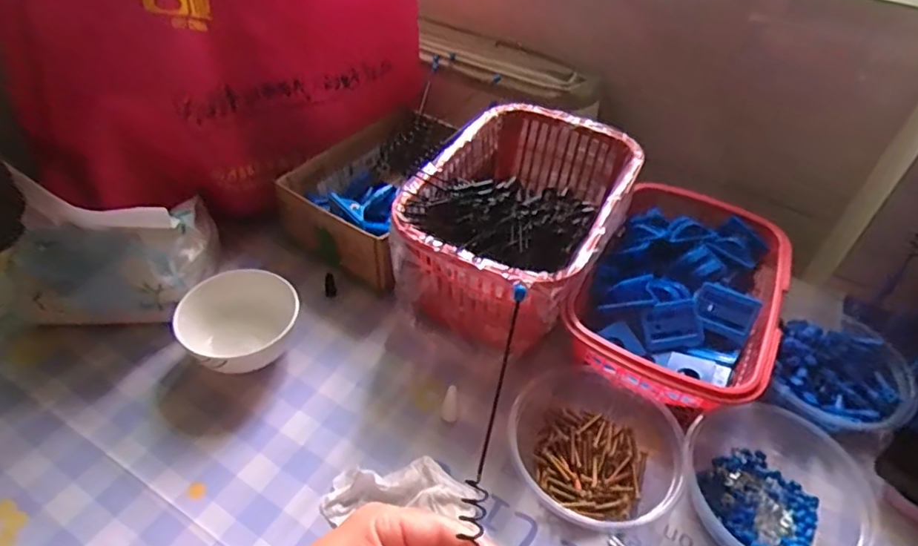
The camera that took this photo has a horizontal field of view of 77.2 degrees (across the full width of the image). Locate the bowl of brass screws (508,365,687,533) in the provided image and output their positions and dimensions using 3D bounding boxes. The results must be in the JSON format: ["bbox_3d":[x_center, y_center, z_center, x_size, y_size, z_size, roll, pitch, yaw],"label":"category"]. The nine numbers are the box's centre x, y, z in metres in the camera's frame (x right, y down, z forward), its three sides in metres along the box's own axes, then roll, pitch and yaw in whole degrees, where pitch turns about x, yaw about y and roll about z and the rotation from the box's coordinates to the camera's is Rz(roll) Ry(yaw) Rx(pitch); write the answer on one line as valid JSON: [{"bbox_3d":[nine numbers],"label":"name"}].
[{"bbox_3d":[0.095,0.120,0.403,0.116,0.043,0.107,20,47,16],"label":"bowl of brass screws"}]

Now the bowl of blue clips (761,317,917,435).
[{"bbox_3d":[0.290,0.085,0.444,0.091,0.047,0.094,2,44,-2],"label":"bowl of blue clips"}]

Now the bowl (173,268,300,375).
[{"bbox_3d":[-0.171,0.043,0.455,0.085,0.049,0.082,2,44,-2],"label":"bowl"}]

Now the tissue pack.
[{"bbox_3d":[-0.284,-0.019,0.464,0.149,0.112,0.082,-3,45,-7],"label":"tissue pack"}]

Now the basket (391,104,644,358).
[{"bbox_3d":[0.053,-0.039,0.509,0.150,0.111,0.226,22,47,18],"label":"basket"}]

